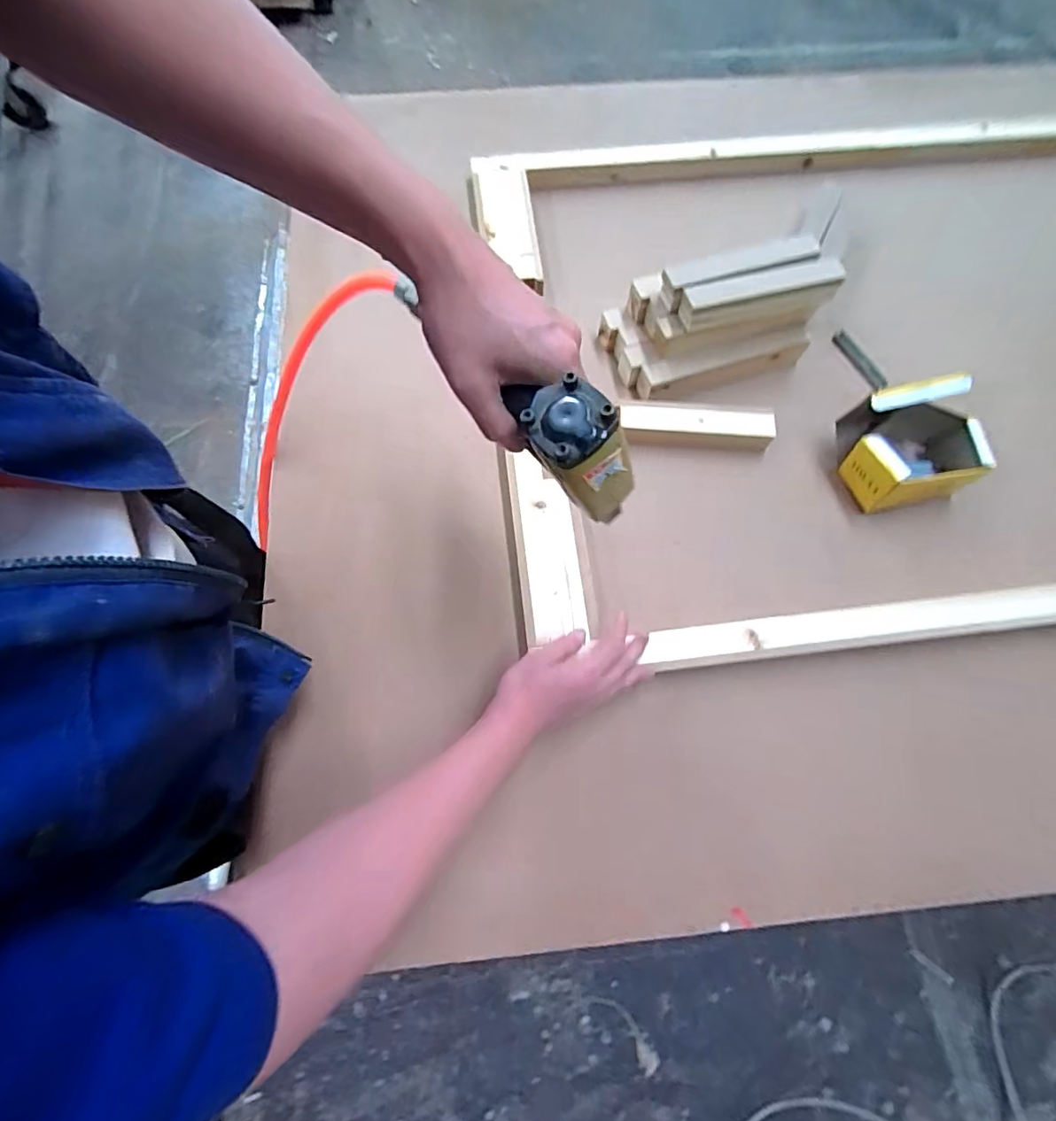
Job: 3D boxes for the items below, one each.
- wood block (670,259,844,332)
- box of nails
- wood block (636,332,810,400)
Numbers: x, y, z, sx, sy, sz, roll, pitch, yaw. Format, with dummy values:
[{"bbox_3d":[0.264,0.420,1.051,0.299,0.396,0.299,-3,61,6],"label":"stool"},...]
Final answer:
[{"bbox_3d":[0.266,-0.306,0.606,0.188,0.038,0.039,-11,71,-4],"label":"wood block"},{"bbox_3d":[0.441,-0.129,0.595,0.138,0.097,0.112,-9,71,-4],"label":"box of nails"},{"bbox_3d":[0.246,-0.246,0.658,0.218,0.038,0.028,-14,71,-5],"label":"wood block"}]

